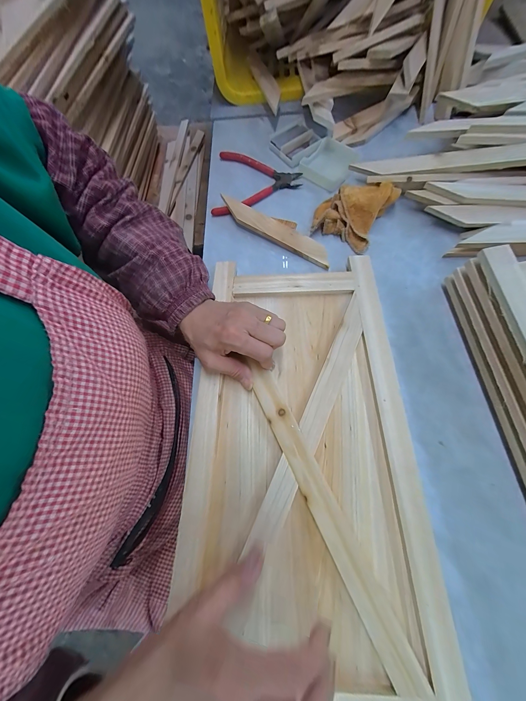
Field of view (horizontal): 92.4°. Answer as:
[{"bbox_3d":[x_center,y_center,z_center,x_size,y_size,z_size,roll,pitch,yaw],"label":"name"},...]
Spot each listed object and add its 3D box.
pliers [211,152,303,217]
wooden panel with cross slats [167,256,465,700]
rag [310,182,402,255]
[{"bbox_3d":[-0.008,-0.271,0.412,0.136,0.017,0.127,1,72,5],"label":"pliers"},{"bbox_3d":[0.036,0.100,0.271,0.232,0.024,0.420,-2,72,0],"label":"wooden panel with cross slats"},{"bbox_3d":[0.127,-0.204,0.361,0.099,0.042,0.095,26,74,12],"label":"rag"}]

